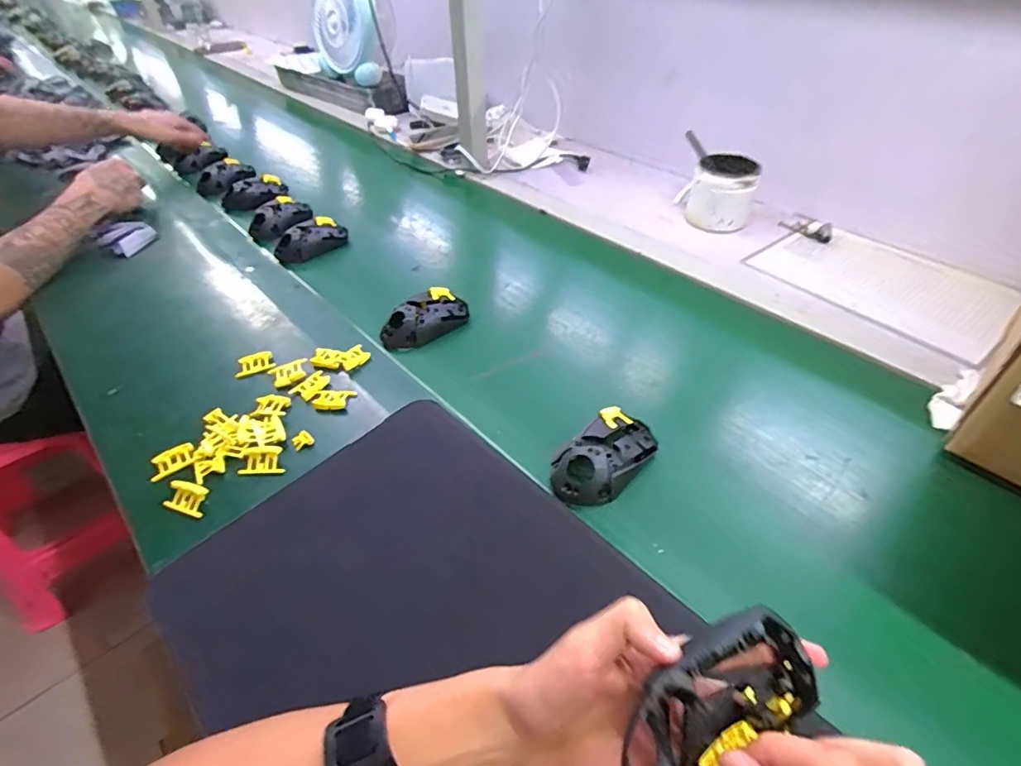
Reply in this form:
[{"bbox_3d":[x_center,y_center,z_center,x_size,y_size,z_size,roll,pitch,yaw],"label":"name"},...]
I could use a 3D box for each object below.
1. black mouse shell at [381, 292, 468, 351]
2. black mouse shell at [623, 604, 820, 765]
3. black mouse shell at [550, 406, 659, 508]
[{"bbox_3d":[-0.105,-0.081,0.671,0.054,0.039,0.118,34,53,31],"label":"black mouse shell"},{"bbox_3d":[0.101,0.162,0.256,0.107,0.053,0.056,-30,49,-27],"label":"black mouse shell"},{"bbox_3d":[0.090,0.067,0.496,0.115,0.034,0.061,-34,52,-30],"label":"black mouse shell"}]

